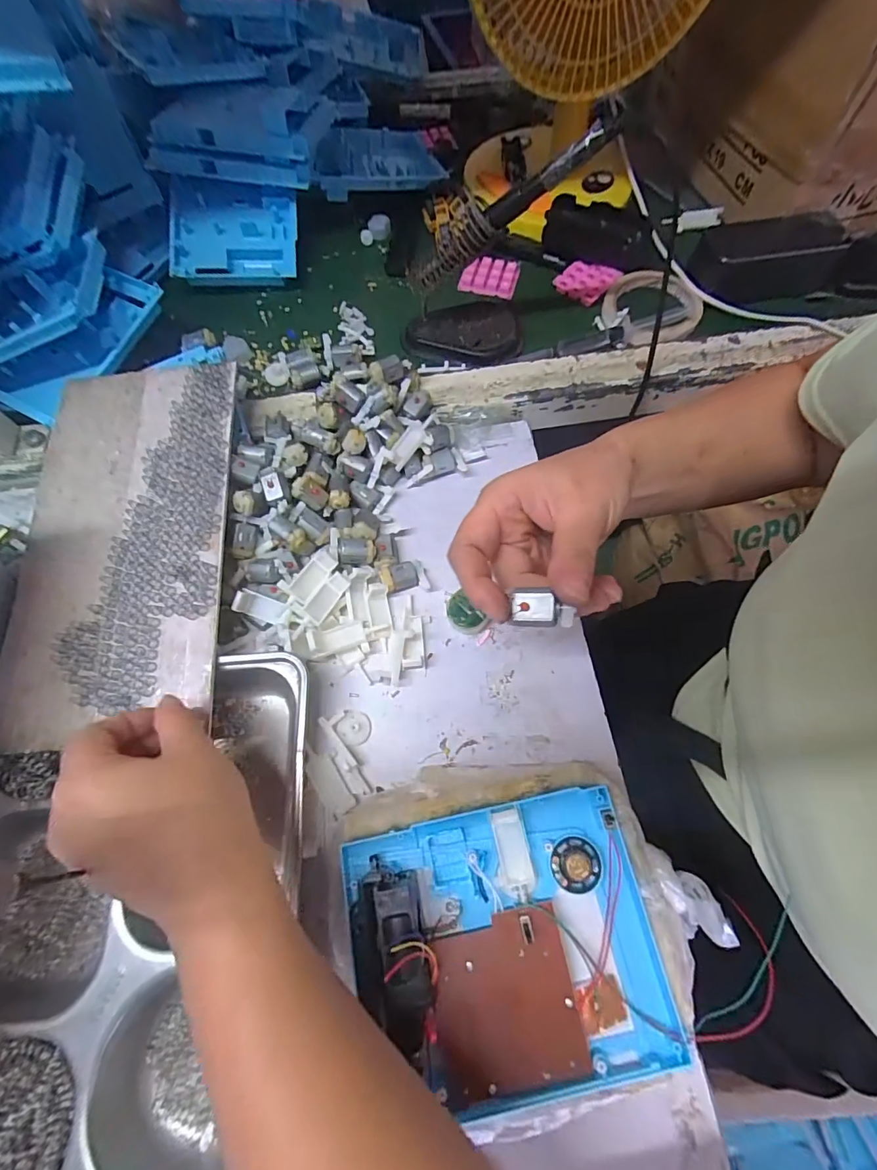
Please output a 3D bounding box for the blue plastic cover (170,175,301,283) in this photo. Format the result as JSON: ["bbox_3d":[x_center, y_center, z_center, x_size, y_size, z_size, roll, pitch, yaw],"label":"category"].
[{"bbox_3d":[-0.214,-0.363,0.480,0.124,0.023,0.096,0,96,-10],"label":"blue plastic cover"}]

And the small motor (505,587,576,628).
[{"bbox_3d":[0.050,0.012,0.223,0.029,0.010,0.017,4,88,17],"label":"small motor"}]

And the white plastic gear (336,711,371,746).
[{"bbox_3d":[-0.060,0.103,0.329,0.022,0.009,0.022,-1,69,2],"label":"white plastic gear"}]

